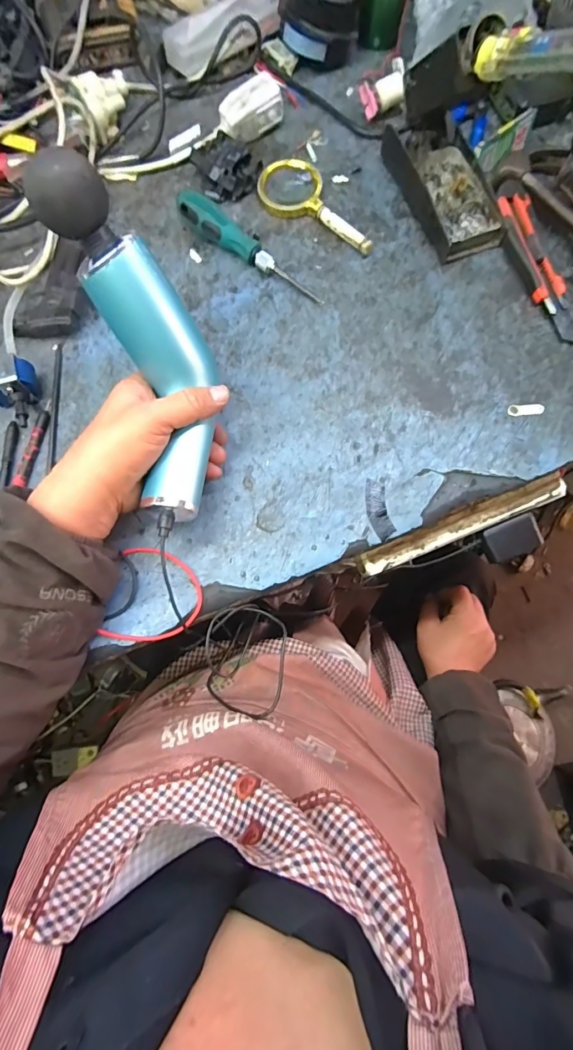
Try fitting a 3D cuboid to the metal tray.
[{"bbox_3d":[0.168,-0.359,0.473,0.076,0.032,0.155,-17,76,-4],"label":"metal tray"}]

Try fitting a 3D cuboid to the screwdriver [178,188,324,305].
[{"bbox_3d":[-0.040,-0.281,0.453,0.172,0.035,0.025,37,79,9],"label":"screwdriver"}]

